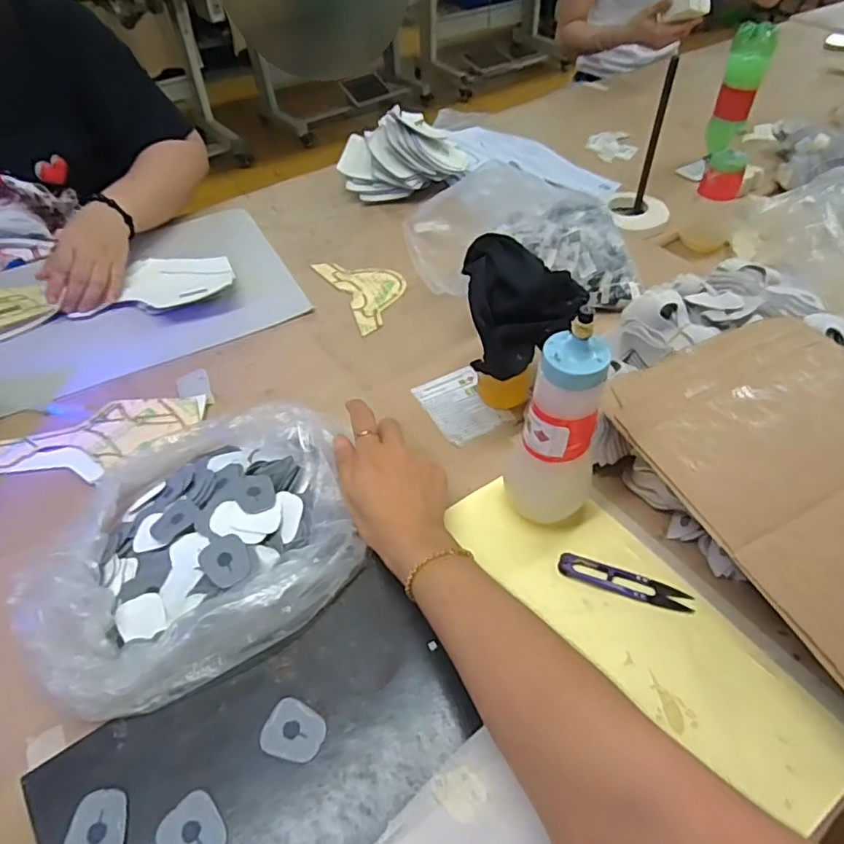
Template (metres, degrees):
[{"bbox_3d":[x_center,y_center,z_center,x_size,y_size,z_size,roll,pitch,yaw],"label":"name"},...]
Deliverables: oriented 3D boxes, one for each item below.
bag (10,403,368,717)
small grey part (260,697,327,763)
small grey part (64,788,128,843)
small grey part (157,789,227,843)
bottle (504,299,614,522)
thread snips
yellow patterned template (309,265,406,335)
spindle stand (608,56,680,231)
[{"bbox_3d":[-0.172,0.089,0.454,0.229,0.052,0.207,-20,50,-15],"label":"bag"},{"bbox_3d":[-0.082,0.199,0.379,0.039,0.004,0.034,13,50,13],"label":"small grey part"},{"bbox_3d":[-0.192,0.240,0.346,0.033,0.004,0.040,-1,48,1],"label":"small grey part"},{"bbox_3d":[-0.134,0.243,0.345,0.039,0.004,0.033,33,56,27],"label":"small grey part"},{"bbox_3d":[0.108,-0.003,0.456,0.071,0.192,0.070,8,49,9],"label":"bottle"},{"bbox_3d":[0.159,0.126,0.462,0.101,0.004,0.023,14,50,14],"label":"thread snips"},{"bbox_3d":[-0.068,-0.172,0.750,0.089,0.004,0.162,-22,51,-17],"label":"yellow patterned template"},{"bbox_3d":[0.326,-0.377,0.823,0.087,0.204,0.080,15,50,15],"label":"spindle stand"}]

